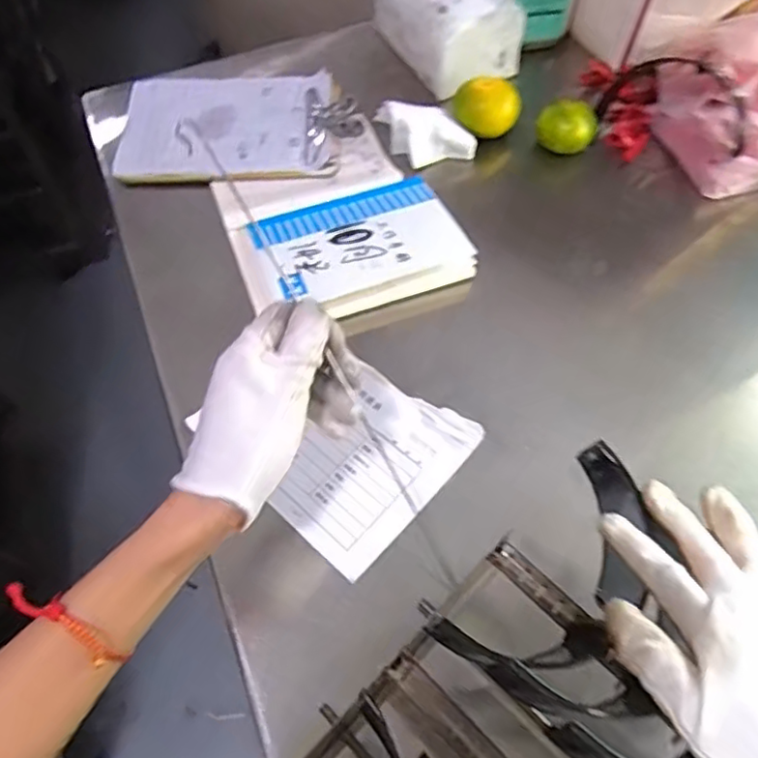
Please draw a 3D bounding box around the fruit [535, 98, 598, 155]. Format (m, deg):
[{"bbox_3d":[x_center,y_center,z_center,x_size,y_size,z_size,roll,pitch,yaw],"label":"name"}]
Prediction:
[{"bbox_3d":[0.183,-0.245,0.620,0.057,0.040,0.041,12,61,9],"label":"fruit"}]

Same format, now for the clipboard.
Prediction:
[{"bbox_3d":[-0.144,-0.265,0.646,0.231,0.025,0.175,-5,60,-1],"label":"clipboard"}]

